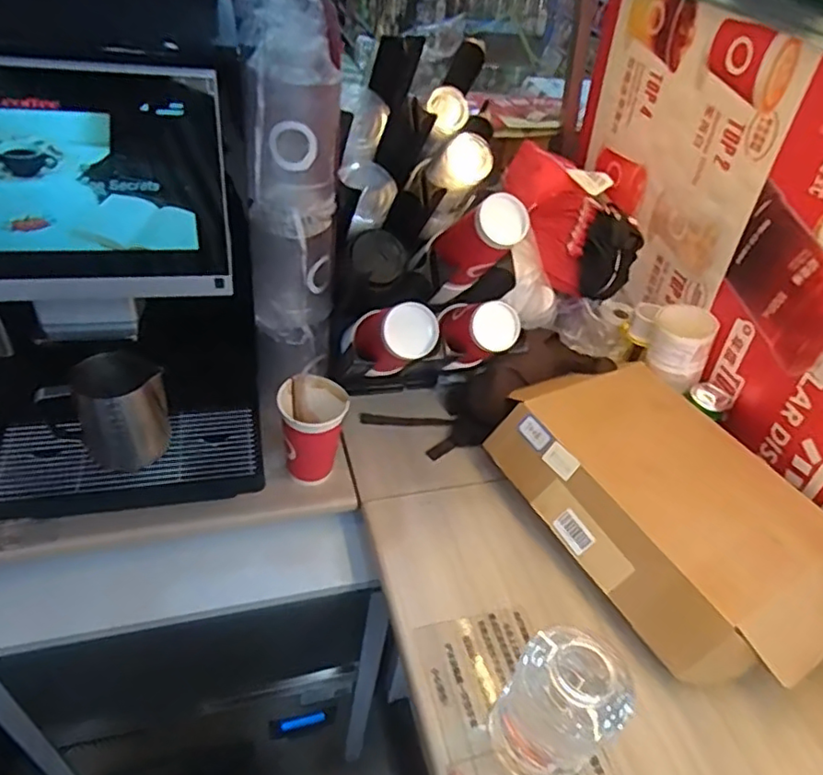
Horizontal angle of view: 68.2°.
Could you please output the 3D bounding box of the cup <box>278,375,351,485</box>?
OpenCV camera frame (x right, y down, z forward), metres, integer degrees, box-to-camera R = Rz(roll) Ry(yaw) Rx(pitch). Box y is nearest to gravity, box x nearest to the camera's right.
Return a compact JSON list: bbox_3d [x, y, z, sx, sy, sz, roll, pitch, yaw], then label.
[{"bbox_3d":[-0.123,0.056,0.787,0.082,0.121,0.079,5,43,-5],"label":"cup"}]

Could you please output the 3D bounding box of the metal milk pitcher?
[{"bbox_3d":[-0.338,0.024,0.686,0.103,0.119,0.094,21,44,12],"label":"metal milk pitcher"}]

